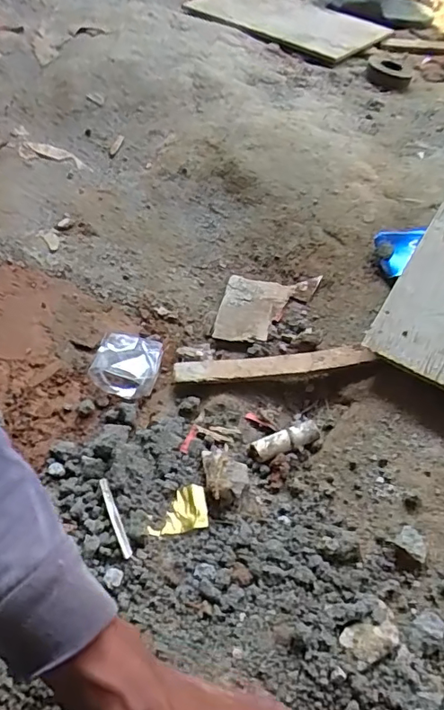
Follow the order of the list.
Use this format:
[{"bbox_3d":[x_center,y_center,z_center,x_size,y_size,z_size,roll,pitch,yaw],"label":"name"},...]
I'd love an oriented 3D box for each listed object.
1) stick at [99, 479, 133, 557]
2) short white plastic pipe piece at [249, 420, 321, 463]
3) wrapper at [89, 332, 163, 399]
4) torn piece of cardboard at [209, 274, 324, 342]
[{"bbox_3d":[-0.090,0.136,0.445,0.007,0.011,0.068,-20,59,-16],"label":"stick"},{"bbox_3d":[0.058,0.081,0.489,0.064,0.016,0.022,-18,55,-19],"label":"short white plastic pipe piece"},{"bbox_3d":[-0.097,0.005,0.541,0.064,0.015,0.072,8,55,2],"label":"wrapper"},{"bbox_3d":[0.049,-0.052,0.582,0.104,0.007,0.089,5,56,8],"label":"torn piece of cardboard"}]

